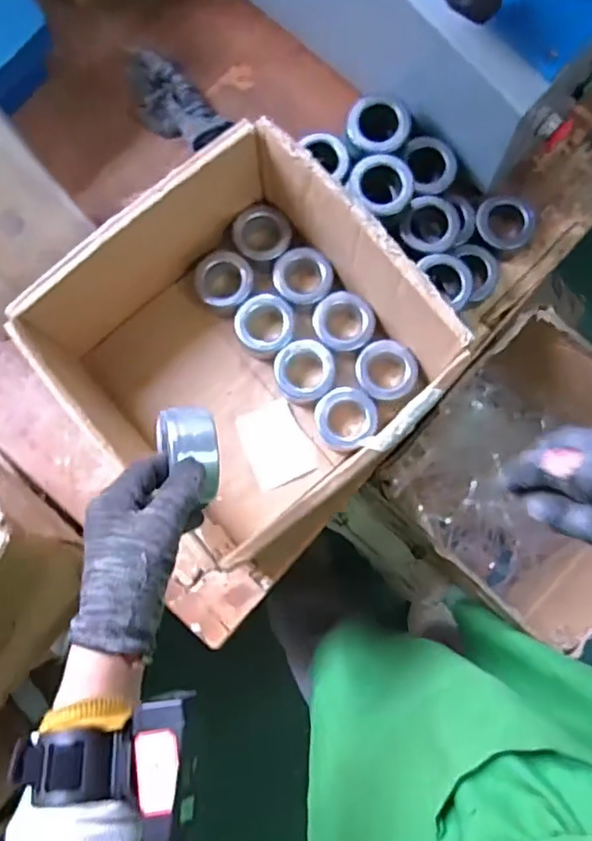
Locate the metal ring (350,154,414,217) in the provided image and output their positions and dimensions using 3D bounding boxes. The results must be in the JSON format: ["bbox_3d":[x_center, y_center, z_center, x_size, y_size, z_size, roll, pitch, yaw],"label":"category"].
[{"bbox_3d":[0.089,-0.248,0.632,0.067,0.025,0.071,0,84,0],"label":"metal ring"}]

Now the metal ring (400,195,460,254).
[{"bbox_3d":[0.150,-0.215,0.666,0.060,0.022,0.066,0,84,1],"label":"metal ring"}]

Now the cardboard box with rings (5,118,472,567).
[{"bbox_3d":[-0.044,-0.071,0.632,0.323,0.175,0.349,-44,85,-4],"label":"cardboard box with rings"}]

